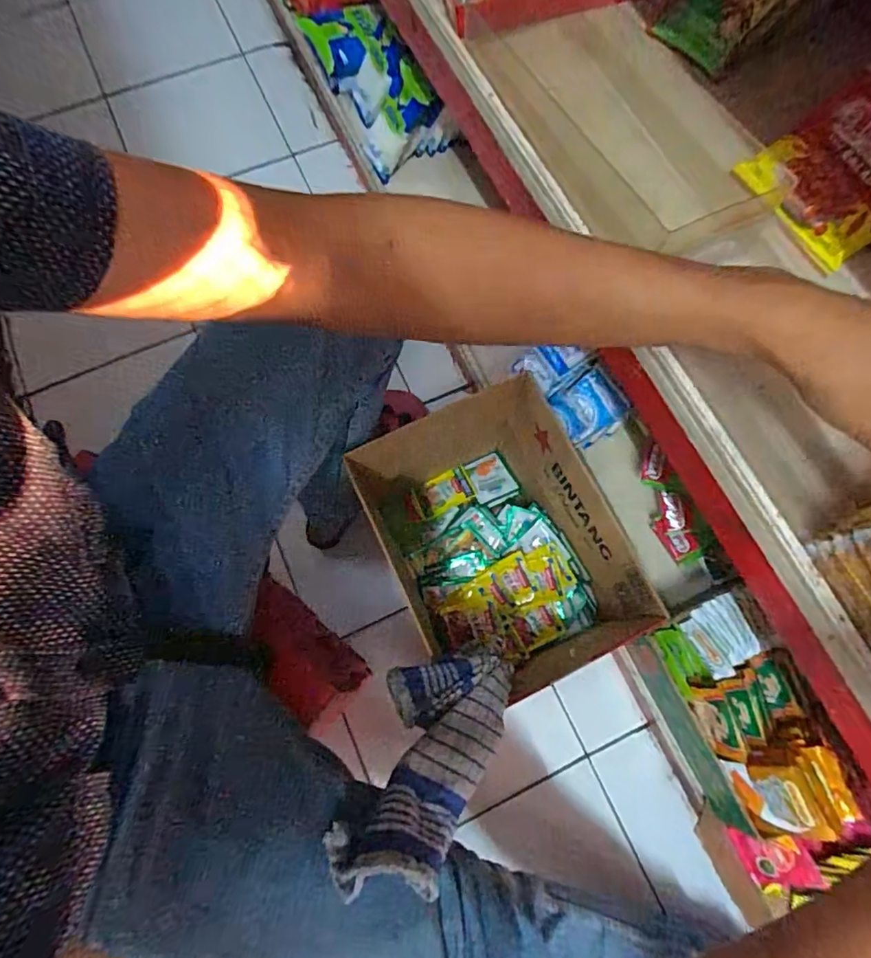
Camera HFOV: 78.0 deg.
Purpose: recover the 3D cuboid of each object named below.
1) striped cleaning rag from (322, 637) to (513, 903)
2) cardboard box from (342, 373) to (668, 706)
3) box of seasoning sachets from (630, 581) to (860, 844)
[{"bbox_3d":[-0.003,0.235,0.492,0.114,0.051,0.258,32,47,8],"label":"striped cleaning rag"},{"bbox_3d":[0.089,0.091,0.727,0.254,0.243,0.317,-25,75,-8],"label":"cardboard box"},{"bbox_3d":[0.381,0.277,0.663,0.162,0.124,0.248,-25,75,-8],"label":"box of seasoning sachets"}]

